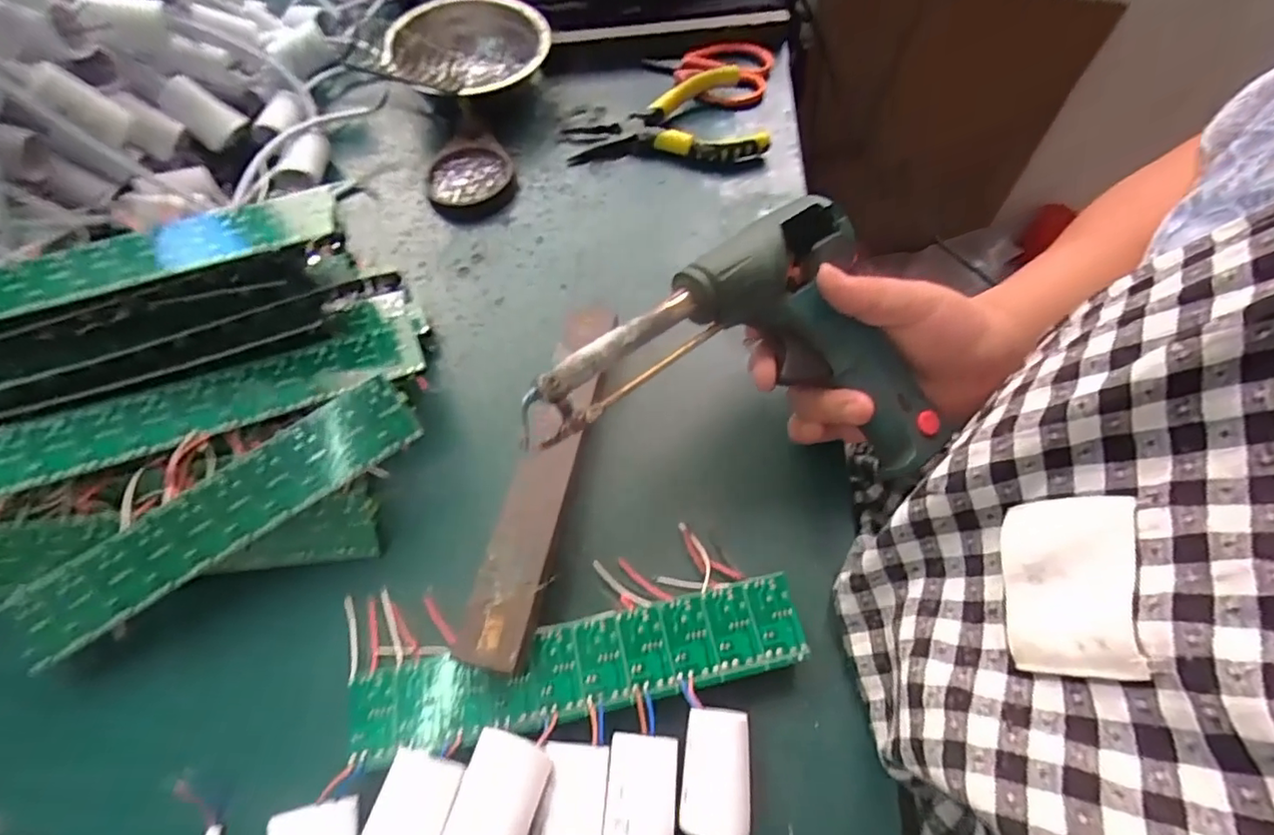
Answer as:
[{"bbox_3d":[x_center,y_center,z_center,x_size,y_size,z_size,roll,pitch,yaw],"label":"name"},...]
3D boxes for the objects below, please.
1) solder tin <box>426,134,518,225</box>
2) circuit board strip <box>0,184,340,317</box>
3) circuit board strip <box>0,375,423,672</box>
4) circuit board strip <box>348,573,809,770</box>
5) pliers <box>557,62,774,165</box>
[{"bbox_3d":[-0.122,-0.177,0.430,0.061,0.015,0.074,-9,61,-6],"label":"solder tin"},{"bbox_3d":[-0.250,-0.078,0.282,0.199,0.009,0.040,-18,62,-9],"label":"circuit board strip"},{"bbox_3d":[-0.196,0.046,0.273,0.194,0.004,0.036,-32,95,-4],"label":"circuit board strip"},{"bbox_3d":[-0.026,0.114,0.265,0.200,0.016,0.039,-12,61,-7],"label":"circuit board strip"},{"bbox_3d":[0.025,-0.235,0.452,0.150,0.033,0.083,5,60,2],"label":"pliers"}]

